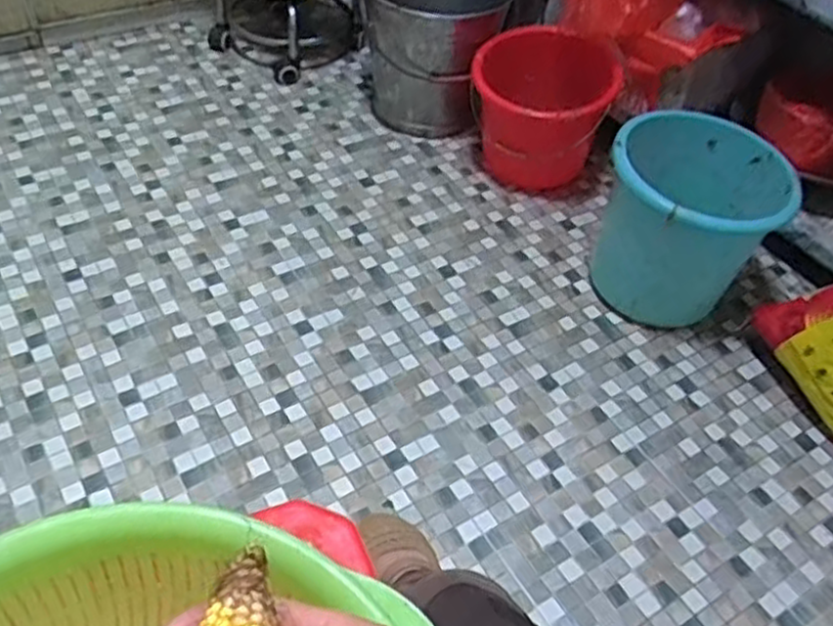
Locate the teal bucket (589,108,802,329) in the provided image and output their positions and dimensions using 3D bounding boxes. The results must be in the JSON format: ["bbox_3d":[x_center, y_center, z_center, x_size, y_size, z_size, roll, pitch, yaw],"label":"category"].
[{"bbox_3d":[0.483,-0.177,1.374,0.285,0.293,0.360,24,49,13],"label":"teal bucket"}]

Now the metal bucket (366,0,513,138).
[{"bbox_3d":[0.028,-0.578,1.656,0.303,0.314,0.295,3,48,-3],"label":"metal bucket"}]

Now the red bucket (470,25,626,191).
[{"bbox_3d":[0.250,-0.415,1.560,0.272,0.285,0.272,4,48,-4],"label":"red bucket"}]

